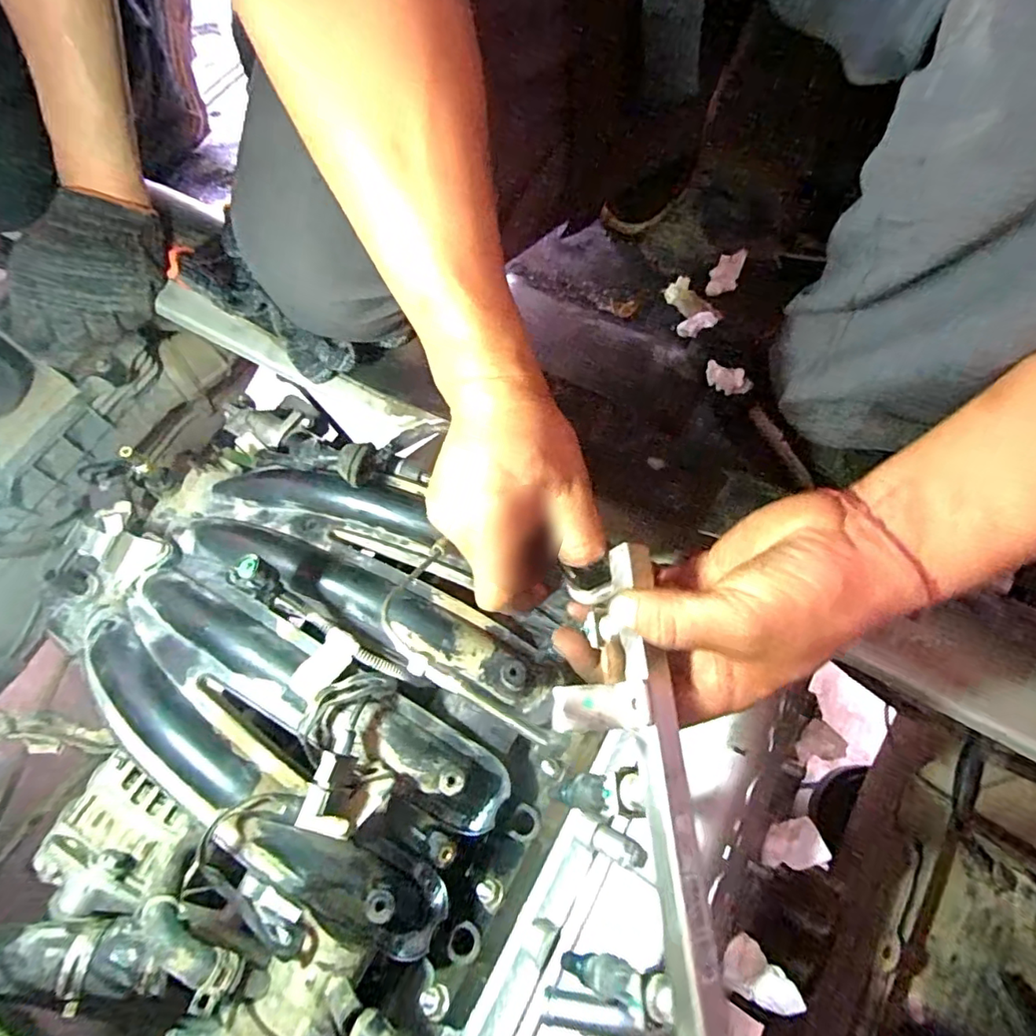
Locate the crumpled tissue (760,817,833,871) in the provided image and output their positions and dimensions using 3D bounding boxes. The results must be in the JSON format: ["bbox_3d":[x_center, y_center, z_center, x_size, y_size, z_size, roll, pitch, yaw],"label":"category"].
[{"bbox_3d":[0.191,0.225,0.395,0.053,0.024,0.031,3,68,3],"label":"crumpled tissue"}]

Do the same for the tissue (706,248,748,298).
[{"bbox_3d":[0.207,-0.245,0.568,0.028,0.012,0.055,20,70,9],"label":"tissue"}]

